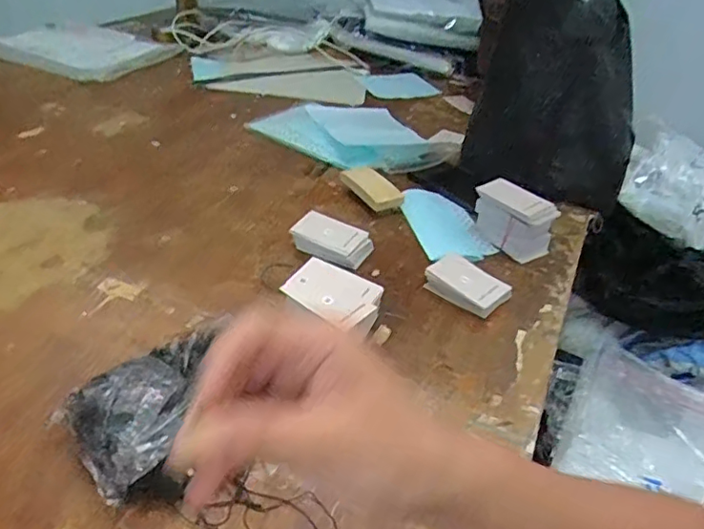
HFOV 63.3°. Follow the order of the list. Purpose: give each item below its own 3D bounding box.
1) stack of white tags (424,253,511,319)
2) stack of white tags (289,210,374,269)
[{"bbox_3d":[0.132,0.020,0.646,0.091,0.021,0.064,29,42,29],"label":"stack of white tags"},{"bbox_3d":[-0.023,-0.030,0.689,0.090,0.028,0.061,21,39,20],"label":"stack of white tags"}]

